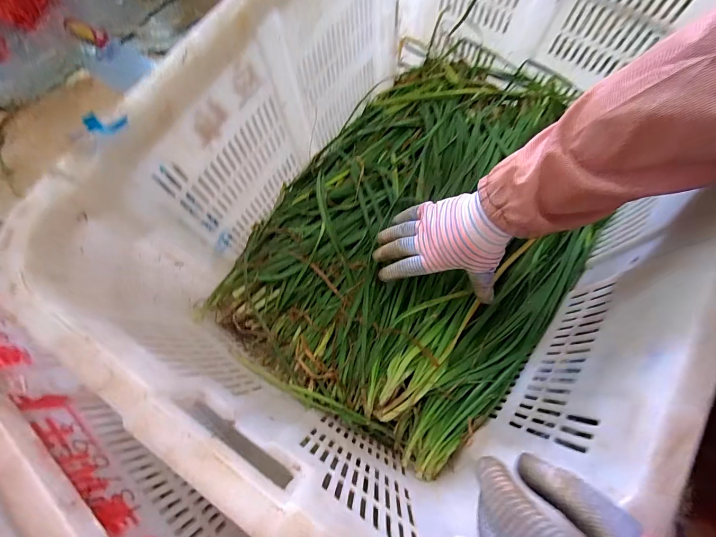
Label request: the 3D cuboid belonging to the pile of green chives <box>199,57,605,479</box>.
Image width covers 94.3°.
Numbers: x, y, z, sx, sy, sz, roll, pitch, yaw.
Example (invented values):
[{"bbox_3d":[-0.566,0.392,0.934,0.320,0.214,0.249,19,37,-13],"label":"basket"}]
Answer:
[{"bbox_3d":[0.095,-0.081,0.492,0.416,0.067,0.597,30,76,10],"label":"pile of green chives"}]

